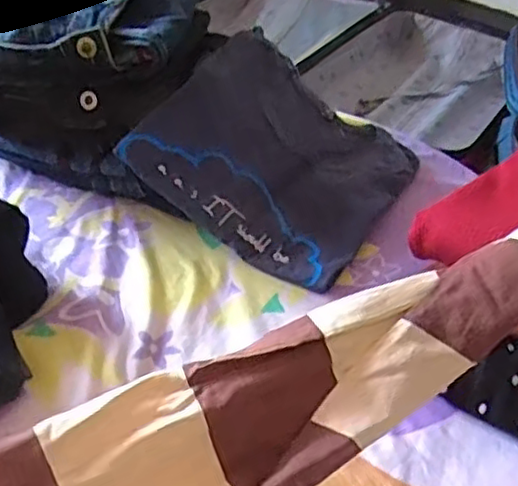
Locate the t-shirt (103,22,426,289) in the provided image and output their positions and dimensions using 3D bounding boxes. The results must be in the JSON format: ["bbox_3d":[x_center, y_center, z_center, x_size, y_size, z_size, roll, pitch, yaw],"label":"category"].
[{"bbox_3d":[0.022,-0.091,0.708,0.240,0.030,0.244,38,55,1],"label":"t-shirt"}]

